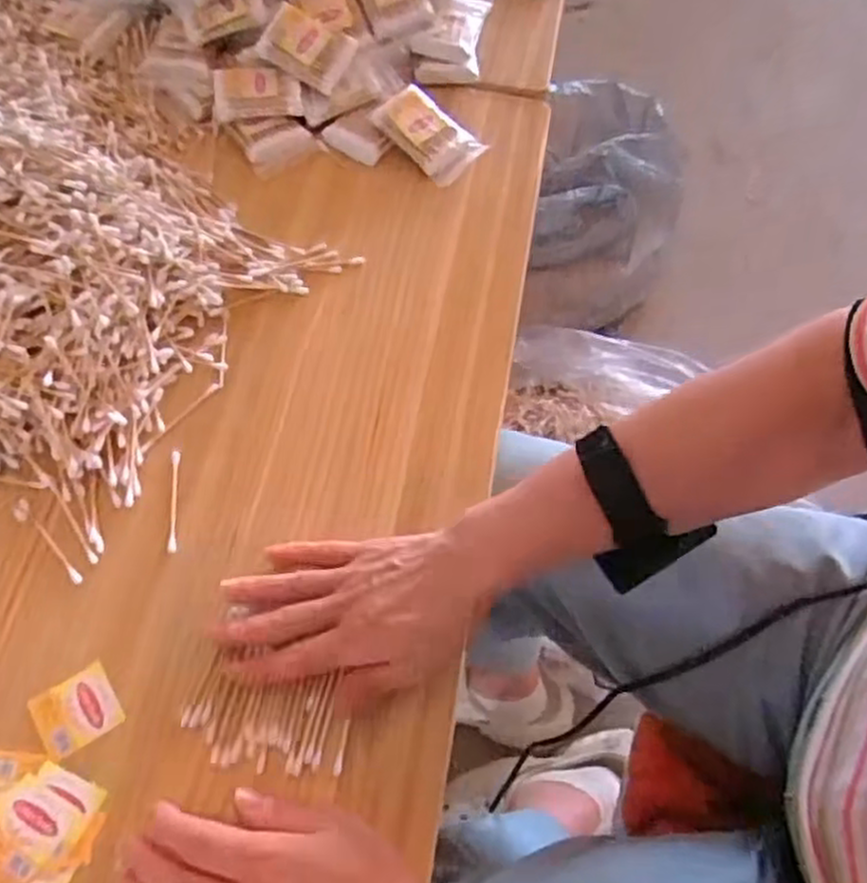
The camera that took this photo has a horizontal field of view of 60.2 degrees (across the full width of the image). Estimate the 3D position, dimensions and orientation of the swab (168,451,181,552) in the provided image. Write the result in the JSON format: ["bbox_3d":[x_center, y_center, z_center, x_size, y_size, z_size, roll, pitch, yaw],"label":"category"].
[{"bbox_3d":[-0.178,0.040,0.514,0.006,0.004,0.077,-5,62,-6],"label":"swab"}]

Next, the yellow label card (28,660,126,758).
[{"bbox_3d":[-0.215,0.160,0.449,0.045,0.004,0.041,-28,67,-17],"label":"yellow label card"}]

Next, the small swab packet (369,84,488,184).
[{"bbox_3d":[-0.004,-0.288,0.696,0.094,0.015,0.059,44,82,-8],"label":"small swab packet"}]

